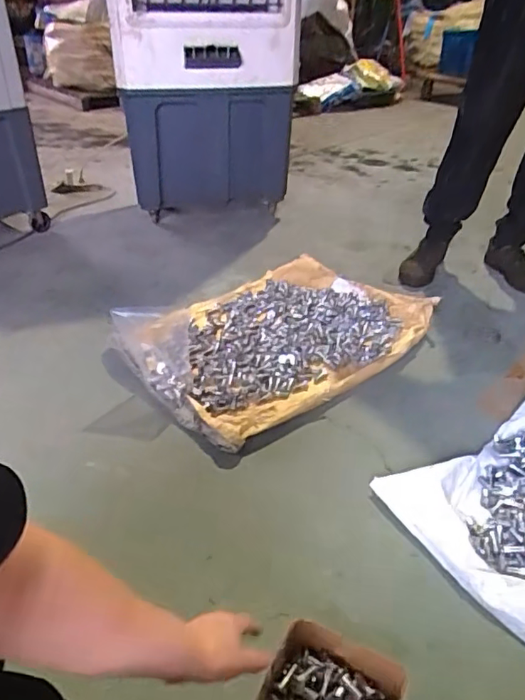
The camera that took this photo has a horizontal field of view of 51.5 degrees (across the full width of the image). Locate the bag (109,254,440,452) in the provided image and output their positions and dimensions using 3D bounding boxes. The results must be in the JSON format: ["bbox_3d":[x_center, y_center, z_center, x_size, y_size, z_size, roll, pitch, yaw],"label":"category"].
[{"bbox_3d":[0.035,-0.049,1.348,0.723,0.066,0.508,-25,41,-35],"label":"bag"}]

